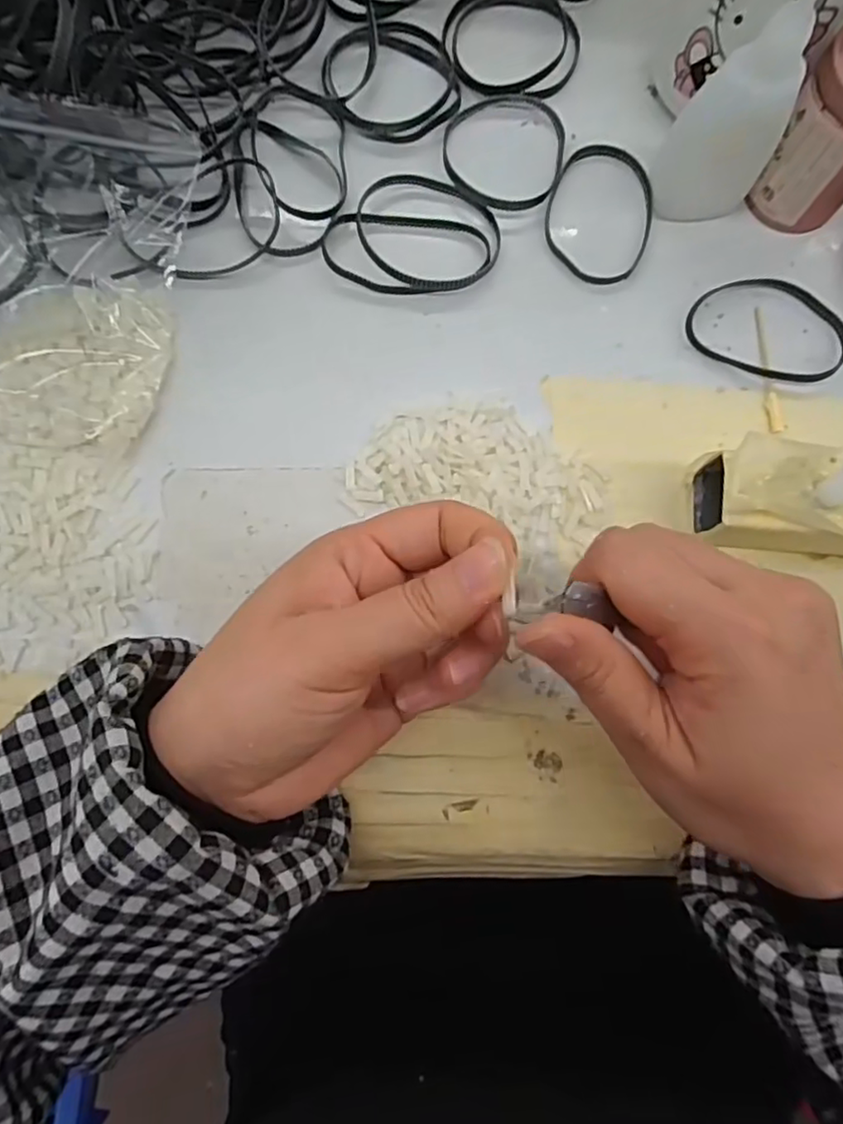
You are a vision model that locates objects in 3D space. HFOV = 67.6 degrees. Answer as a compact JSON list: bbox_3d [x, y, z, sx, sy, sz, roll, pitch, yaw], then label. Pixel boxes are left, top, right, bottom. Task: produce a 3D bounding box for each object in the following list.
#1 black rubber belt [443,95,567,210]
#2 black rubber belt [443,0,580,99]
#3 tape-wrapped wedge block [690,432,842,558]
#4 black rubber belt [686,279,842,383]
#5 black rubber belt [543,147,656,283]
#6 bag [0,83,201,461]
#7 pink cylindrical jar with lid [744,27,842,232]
[{"bbox_3d":[0.038,-0.188,0.289,0.055,0.005,0.061,9,81,-1],"label":"black rubber belt"},{"bbox_3d":[0.043,-0.251,0.298,0.064,0.005,0.065,0,81,-2],"label":"black rubber belt"},{"bbox_3d":[0.150,-0.021,0.246,0.083,0.039,0.042,8,81,-1],"label":"tape-wrapped wedge block"},{"bbox_3d":[0.154,-0.105,0.278,0.070,0.006,0.047,20,81,1],"label":"black rubber belt"},{"bbox_3d":[0.081,-0.160,0.286,0.049,0.004,0.068,16,81,0],"label":"black rubber belt"},{"bbox_3d":[-0.146,-0.122,0.256,0.086,0.031,0.150,7,81,-1],"label":"bag"},{"bbox_3d":[0.171,-0.177,0.261,0.044,0.066,0.037,36,82,3],"label":"pink cylindrical jar with lid"}]

